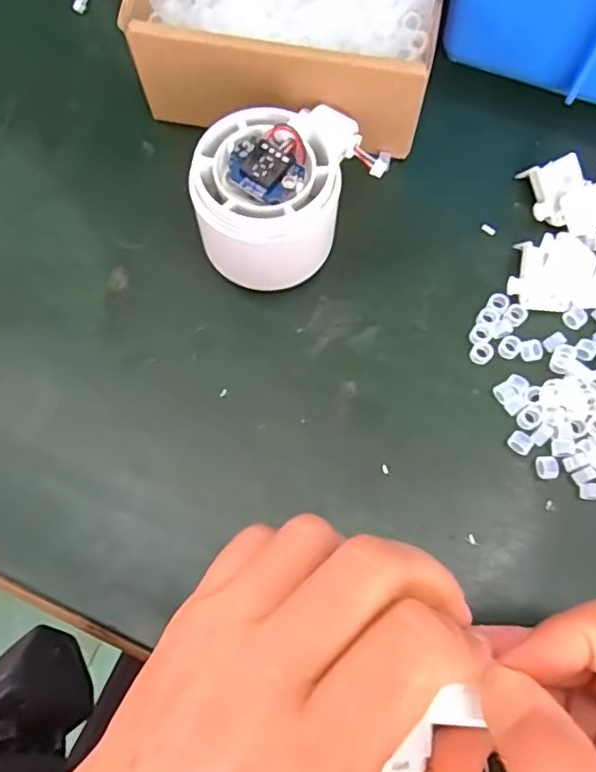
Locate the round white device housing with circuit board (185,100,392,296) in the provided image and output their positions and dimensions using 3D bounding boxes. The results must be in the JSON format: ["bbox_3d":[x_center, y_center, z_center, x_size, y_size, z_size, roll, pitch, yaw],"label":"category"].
[{"bbox_3d":[-0.007,-0.080,0.257,0.054,0.050,0.087,40,75,13],"label":"round white device housing with circuit board"}]

